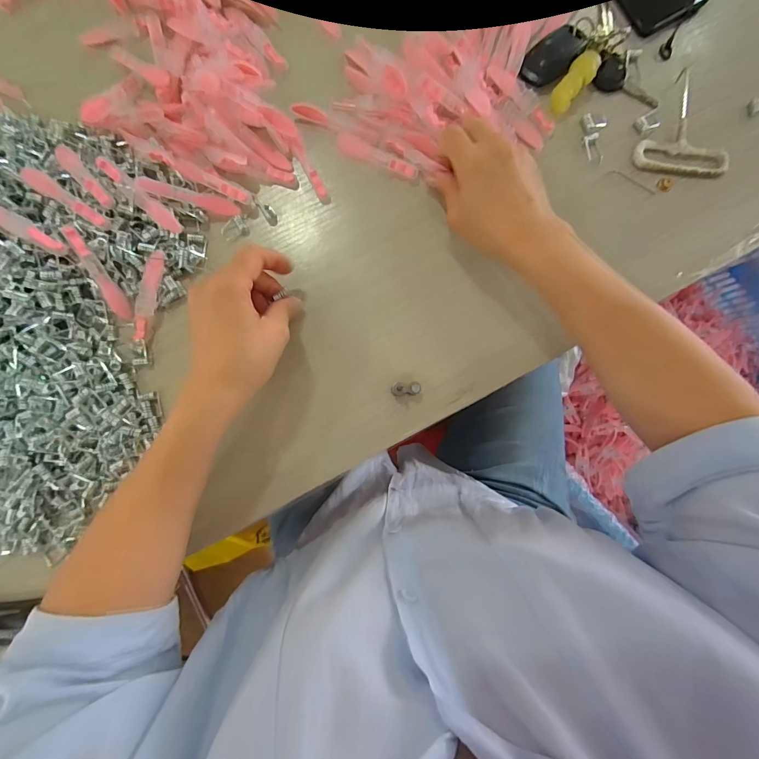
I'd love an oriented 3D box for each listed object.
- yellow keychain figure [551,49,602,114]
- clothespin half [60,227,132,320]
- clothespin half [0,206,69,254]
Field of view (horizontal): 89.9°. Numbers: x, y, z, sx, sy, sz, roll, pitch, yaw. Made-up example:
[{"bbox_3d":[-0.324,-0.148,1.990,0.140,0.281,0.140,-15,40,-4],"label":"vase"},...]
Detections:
[{"bbox_3d":[0.176,-0.267,0.341,0.023,0.017,0.059,34,86,1],"label":"yellow keychain figure"},{"bbox_3d":[-0.231,-0.086,0.314,0.011,0.008,0.077,-23,116,-3],"label":"clothespin half"},{"bbox_3d":[-0.280,-0.119,0.288,0.074,0.011,0.014,28,85,-13],"label":"clothespin half"}]

